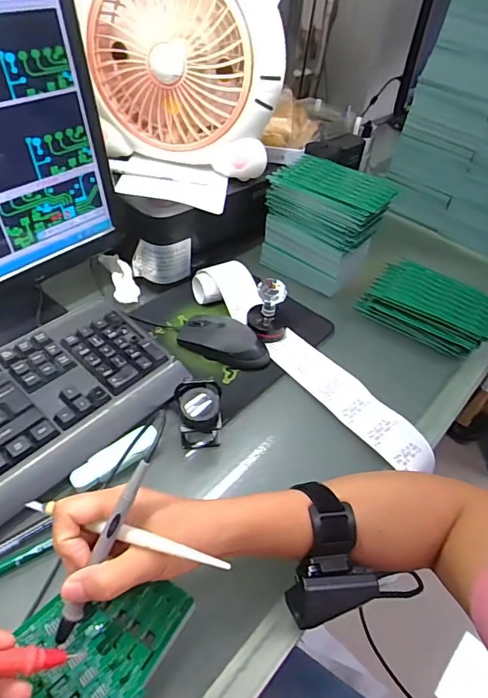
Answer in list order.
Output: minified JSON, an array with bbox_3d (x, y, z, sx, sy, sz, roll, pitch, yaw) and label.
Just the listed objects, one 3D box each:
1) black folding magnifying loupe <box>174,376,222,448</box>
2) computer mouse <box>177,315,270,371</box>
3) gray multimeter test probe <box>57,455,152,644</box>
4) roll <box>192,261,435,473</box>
[{"bbox_3d":[-0.045,0.064,0.453,0.044,0.059,0.049,0,45,-8],"label":"black folding magnifying loupe"},{"bbox_3d":[-0.023,-0.012,0.546,0.113,0.033,0.055,21,47,14],"label":"computer mouse"},{"bbox_3d":[-0.092,0.131,0.293,0.011,0.008,0.129,25,91,16],"label":"gray multimeter test probe"},{"bbox_3d":[0.072,0.002,0.537,0.068,0.046,0.358,-30,56,-31],"label":"roll"}]

